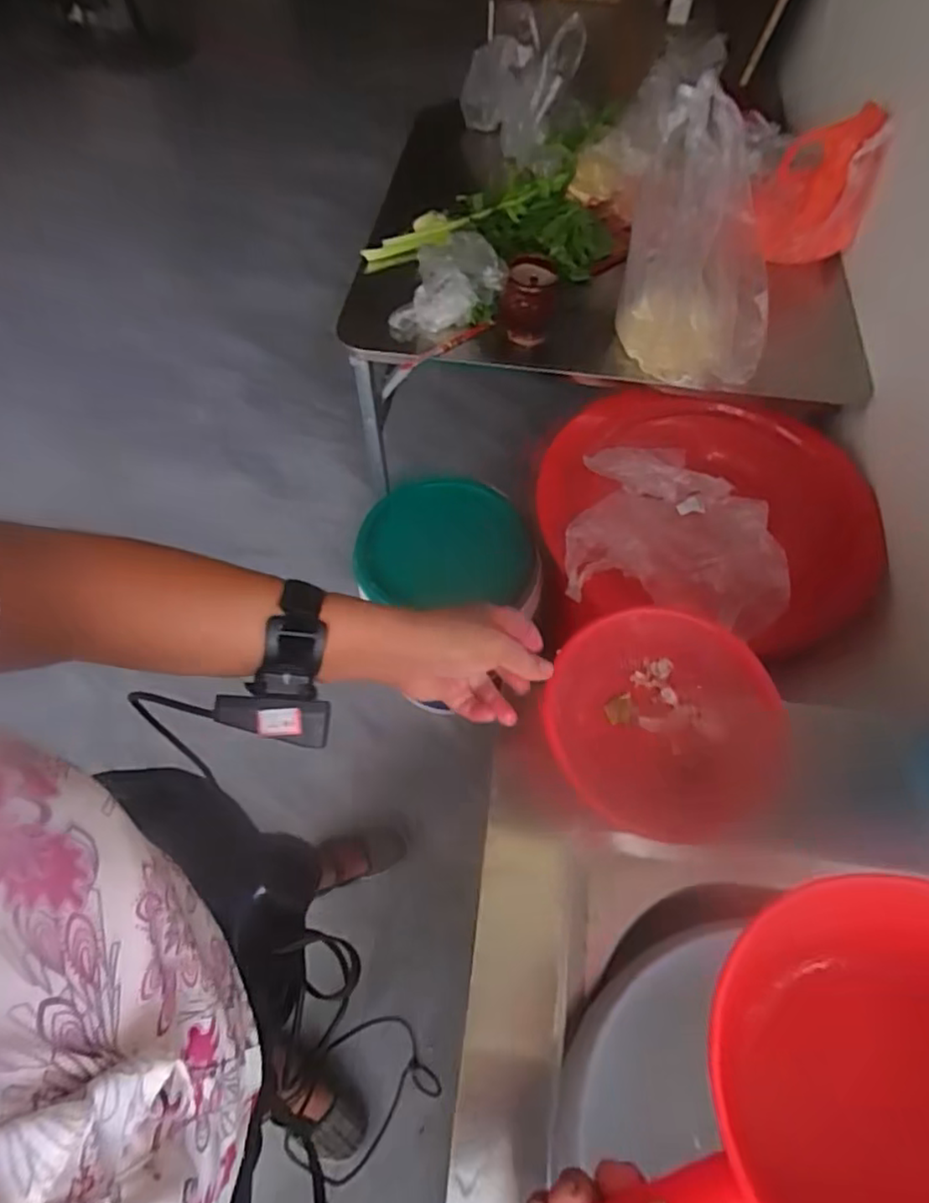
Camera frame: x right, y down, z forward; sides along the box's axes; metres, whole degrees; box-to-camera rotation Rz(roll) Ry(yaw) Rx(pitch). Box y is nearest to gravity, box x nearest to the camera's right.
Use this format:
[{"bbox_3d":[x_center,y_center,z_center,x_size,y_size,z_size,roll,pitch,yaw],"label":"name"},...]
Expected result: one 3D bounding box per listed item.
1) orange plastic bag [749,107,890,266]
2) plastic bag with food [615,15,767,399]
[{"bbox_3d":[0.588,-0.690,1.108,0.187,0.218,0.065,24,61,12],"label":"orange plastic bag"},{"bbox_3d":[0.325,-0.474,0.872,0.233,0.407,0.081,17,60,8],"label":"plastic bag with food"}]

